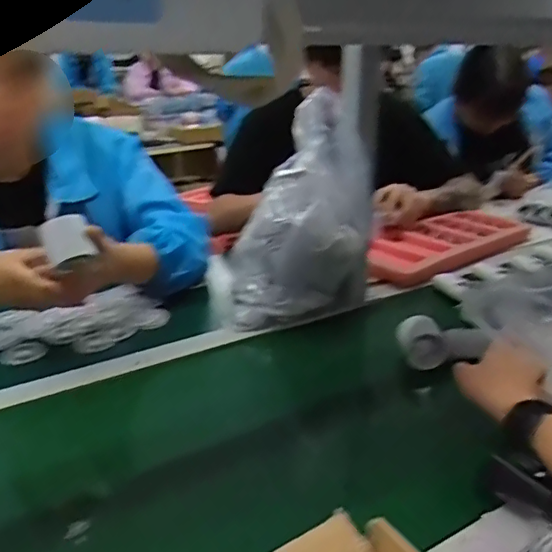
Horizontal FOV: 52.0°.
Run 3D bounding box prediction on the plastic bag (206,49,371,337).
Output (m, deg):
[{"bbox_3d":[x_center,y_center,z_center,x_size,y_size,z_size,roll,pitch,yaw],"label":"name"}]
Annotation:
[{"bbox_3d":[0.038,-0.117,0.835,0.201,0.360,0.162,3,21,5],"label":"plastic bag"}]

